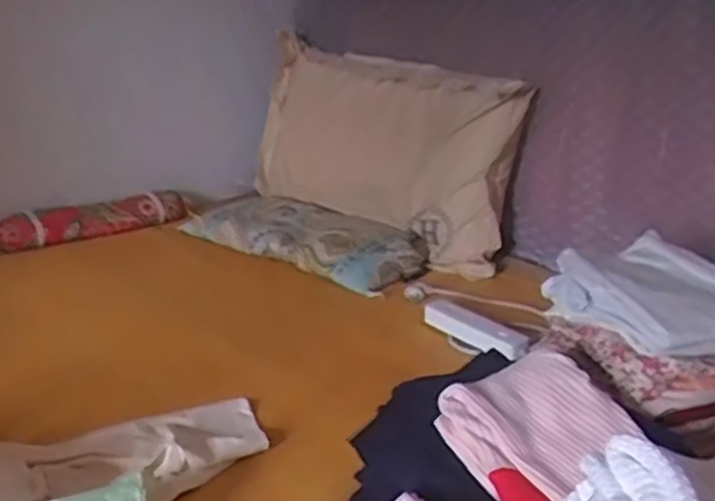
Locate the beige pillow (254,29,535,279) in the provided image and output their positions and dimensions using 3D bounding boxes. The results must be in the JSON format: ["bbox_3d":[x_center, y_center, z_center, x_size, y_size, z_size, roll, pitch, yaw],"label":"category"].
[{"bbox_3d":[0.046,-0.225,1.586,0.207,0.344,0.681,-11,22,-34],"label":"beige pillow"}]

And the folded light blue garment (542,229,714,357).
[{"bbox_3d":[0.335,0.046,0.833,0.177,0.061,0.196,-9,22,-26],"label":"folded light blue garment"}]

